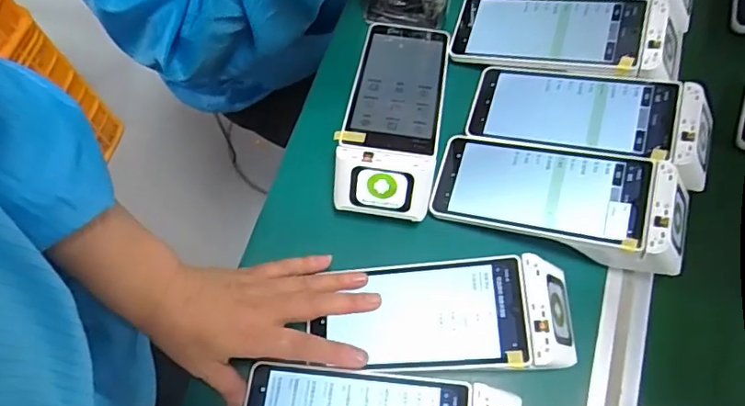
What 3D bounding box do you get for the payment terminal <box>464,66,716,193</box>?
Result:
[{"bbox_3d":[0.181,-0.068,0.472,0.195,0.050,0.076,15,69,26],"label":"payment terminal"}]

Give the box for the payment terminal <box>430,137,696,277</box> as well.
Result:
[{"bbox_3d":[0.151,-0.002,0.453,0.196,0.047,0.081,15,70,24],"label":"payment terminal"}]

